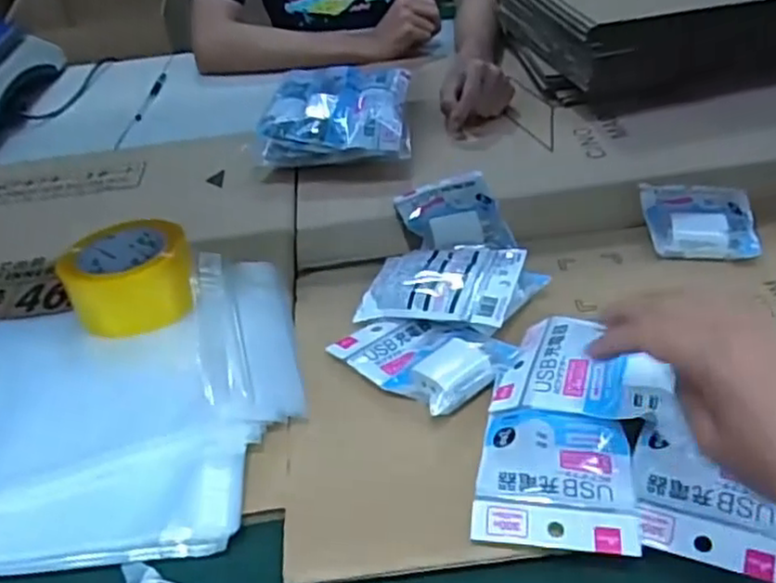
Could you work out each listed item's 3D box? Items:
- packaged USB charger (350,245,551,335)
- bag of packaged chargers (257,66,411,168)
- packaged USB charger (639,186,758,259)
[{"bbox_3d":[0.054,-0.002,0.590,0.139,0.032,0.092,8,40,18],"label":"packaged USB charger"},{"bbox_3d":[-0.055,-0.206,0.834,0.164,0.078,0.168,-1,38,8],"label":"bag of packaged chargers"},{"bbox_3d":[0.287,-0.074,0.648,0.091,0.025,0.125,4,39,13],"label":"packaged USB charger"}]

